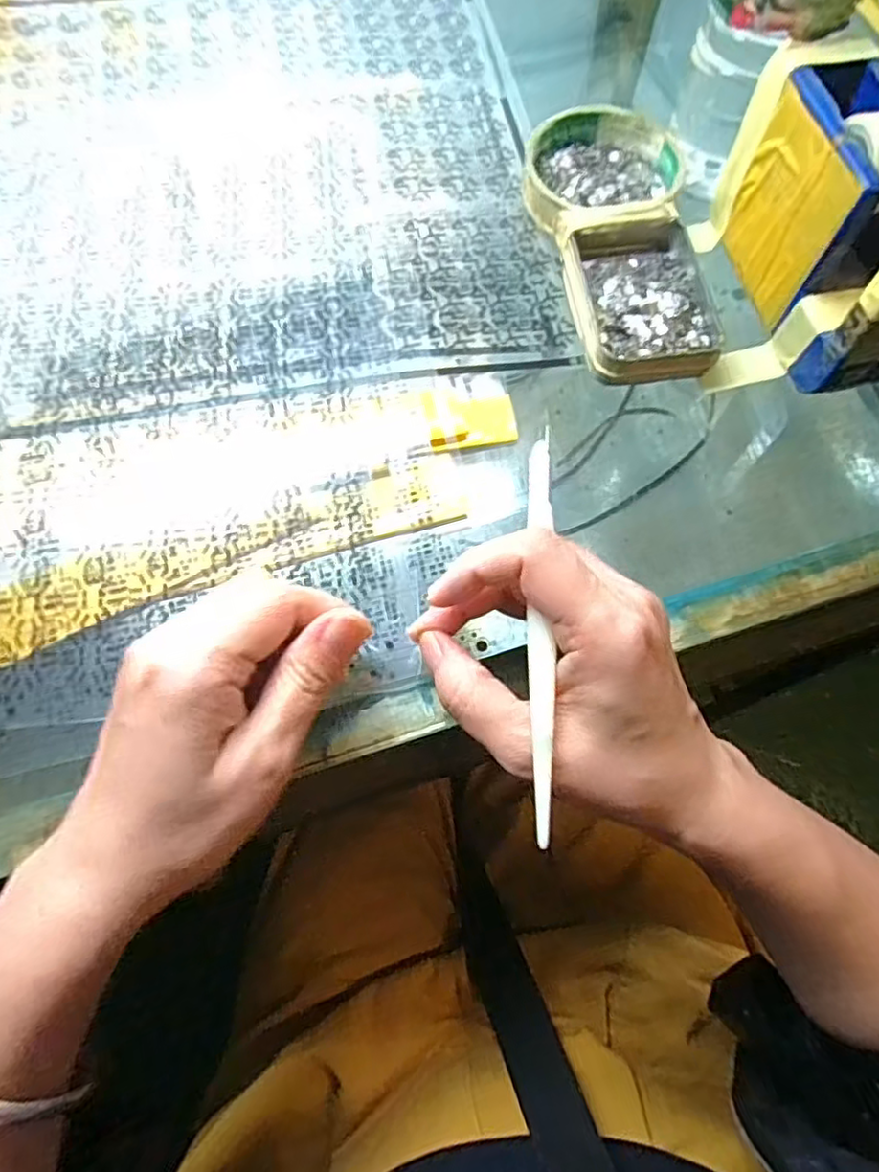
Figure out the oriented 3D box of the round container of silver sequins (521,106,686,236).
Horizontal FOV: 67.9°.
[{"bbox_3d":[0.088,-0.222,0.355,0.084,0.021,0.080,0,68,0],"label":"round container of silver sequins"}]

